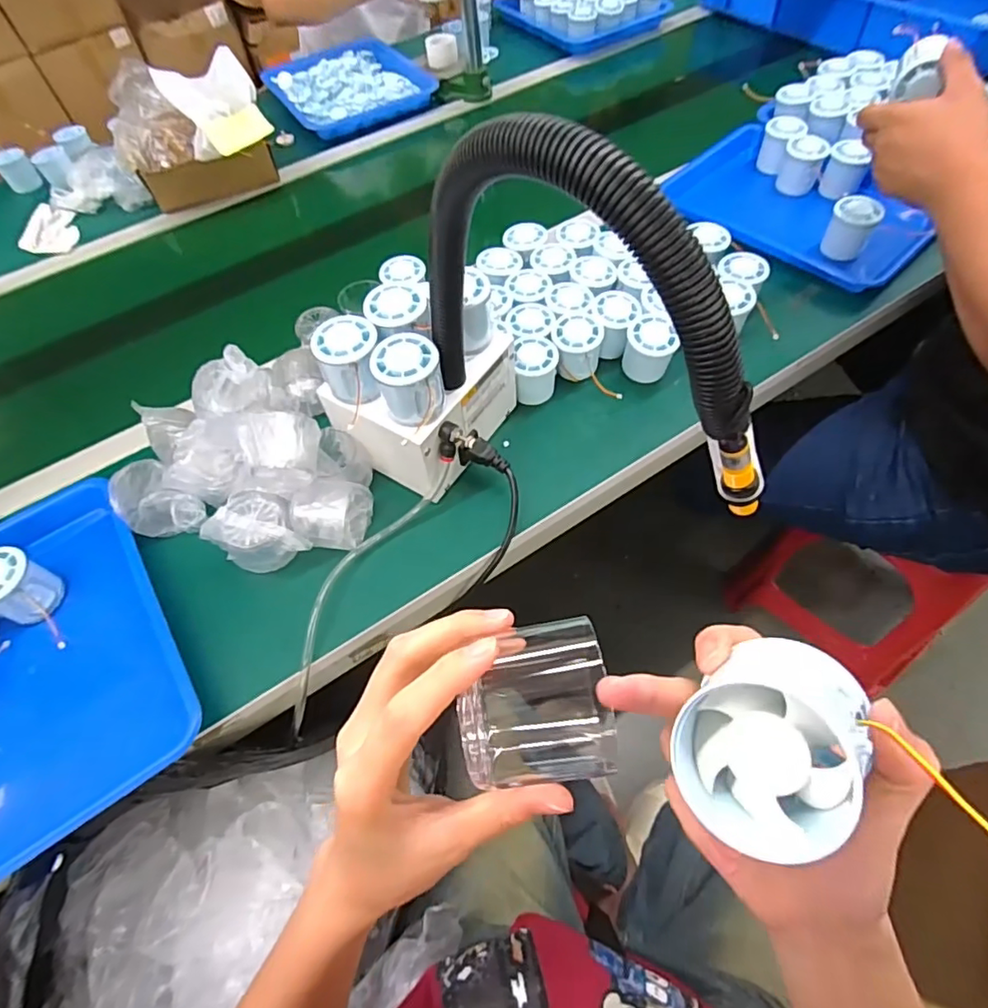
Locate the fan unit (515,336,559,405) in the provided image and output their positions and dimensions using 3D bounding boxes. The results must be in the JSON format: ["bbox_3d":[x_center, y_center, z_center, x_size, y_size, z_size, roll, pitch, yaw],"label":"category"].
[{"bbox_3d":[0.049,-0.151,0.647,0.047,0.053,0.056,1,58,6],"label":"fan unit"}]

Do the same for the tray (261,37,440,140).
[{"bbox_3d":[-0.303,-0.853,1.151,0.286,0.040,0.349,-30,60,-13],"label":"tray"}]

